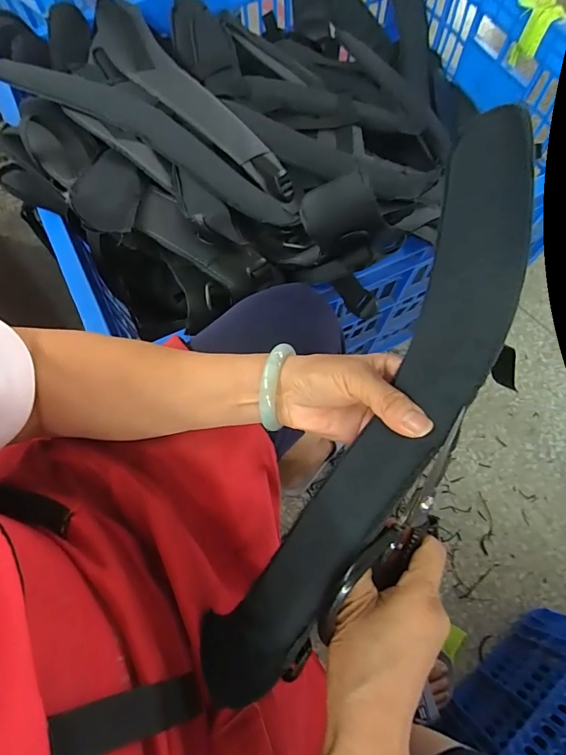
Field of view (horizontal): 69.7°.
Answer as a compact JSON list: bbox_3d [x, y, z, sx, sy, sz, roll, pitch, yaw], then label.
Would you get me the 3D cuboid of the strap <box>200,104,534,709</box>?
[{"bbox_3d":[0.070,0.022,0.275,0.074,0.063,0.427,28,93,11],"label":"strap"}]

